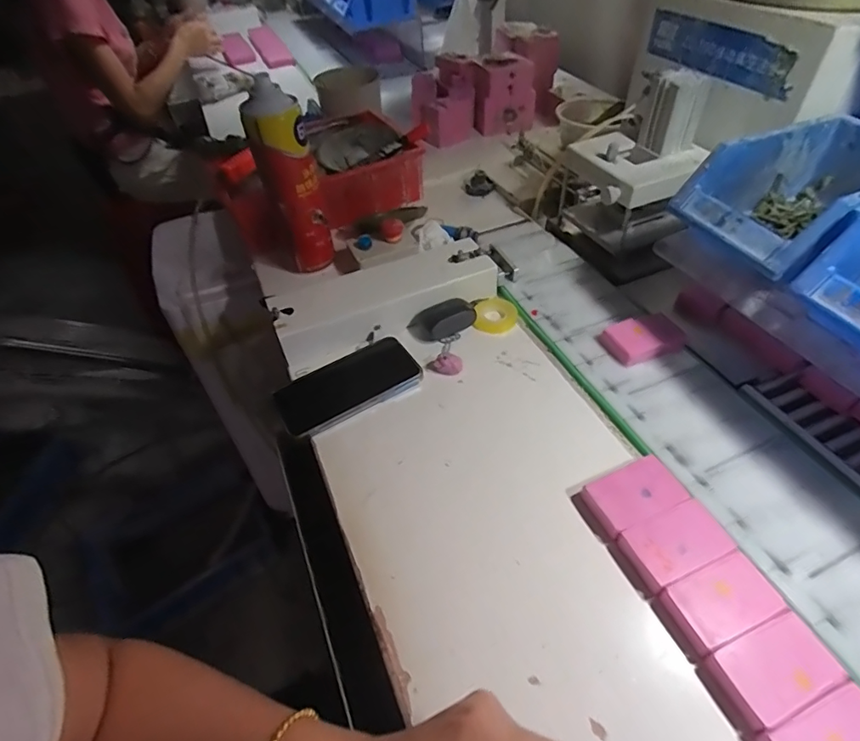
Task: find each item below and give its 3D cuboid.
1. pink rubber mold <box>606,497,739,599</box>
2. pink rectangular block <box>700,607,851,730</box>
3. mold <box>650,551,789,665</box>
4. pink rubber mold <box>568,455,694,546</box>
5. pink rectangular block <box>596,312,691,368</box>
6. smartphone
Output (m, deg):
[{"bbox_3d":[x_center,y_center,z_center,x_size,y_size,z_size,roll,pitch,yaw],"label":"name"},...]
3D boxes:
[{"bbox_3d":[0.180,0.131,0.369,0.078,0.014,0.045,-19,48,-12],"label":"pink rubber mold"},{"bbox_3d":[0.215,0.187,0.311,0.068,0.015,0.042,-20,48,-13],"label":"pink rectangular block"},{"bbox_3d":[0.197,0.160,0.340,0.073,0.016,0.043,-20,48,-13],"label":"mold"},{"bbox_3d":[0.160,0.102,0.397,0.076,0.017,0.045,-20,48,-13],"label":"pink rubber mold"},{"bbox_3d":[0.222,-0.034,0.507,0.081,0.023,0.047,-20,48,-13],"label":"pink rectangular block"},{"bbox_3d":[-0.083,0.013,0.509,0.144,0.011,0.075,-26,49,-18],"label":"smartphone"}]

